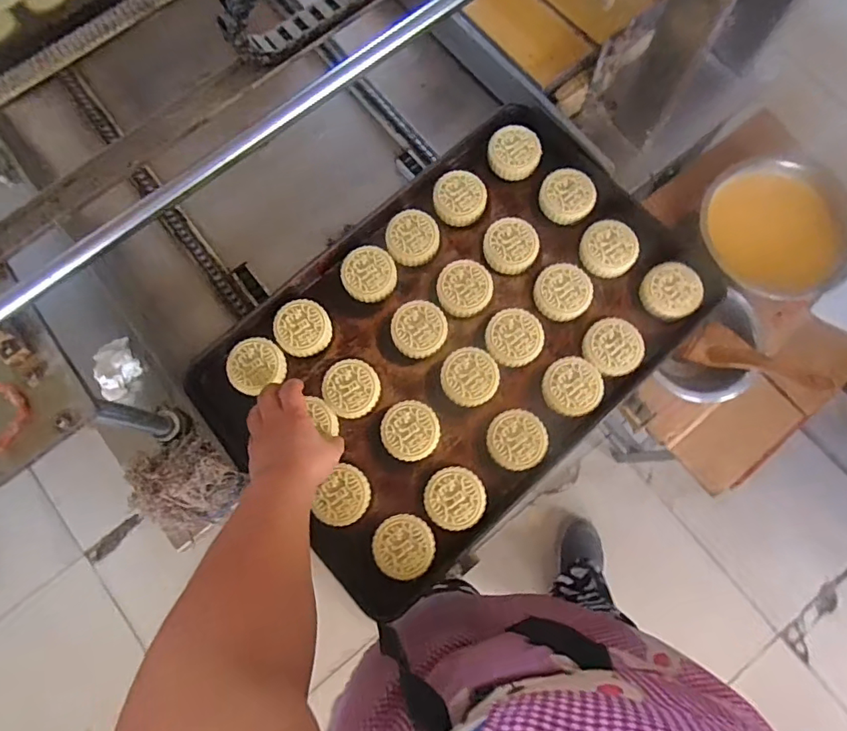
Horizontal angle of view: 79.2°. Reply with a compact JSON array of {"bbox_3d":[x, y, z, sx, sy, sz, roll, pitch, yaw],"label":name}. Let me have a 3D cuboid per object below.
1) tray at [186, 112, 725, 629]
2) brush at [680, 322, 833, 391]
[{"bbox_3d":[0.040,-0.035,0.654,0.581,0.038,0.397,-43,81,-7],"label":"tray"},{"bbox_3d":[0.486,-0.004,0.745,0.178,0.047,0.069,27,79,32],"label":"brush"}]

